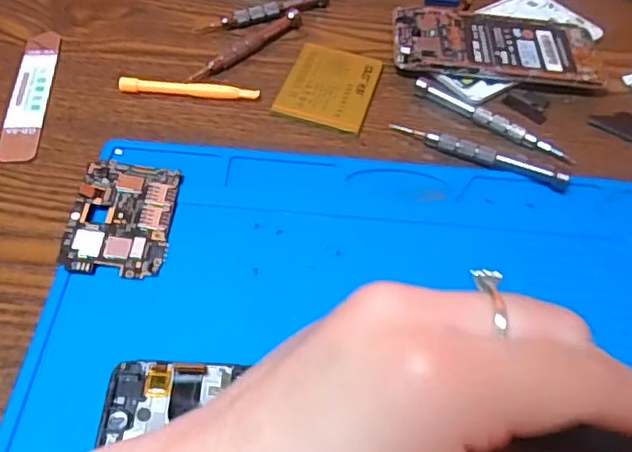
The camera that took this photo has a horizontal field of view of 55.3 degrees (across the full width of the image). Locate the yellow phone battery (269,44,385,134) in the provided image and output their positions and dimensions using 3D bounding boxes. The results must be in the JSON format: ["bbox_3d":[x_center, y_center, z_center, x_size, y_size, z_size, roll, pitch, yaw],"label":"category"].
[{"bbox_3d":[0.009,-0.089,0.382,0.055,0.006,0.071,16,52,7],"label":"yellow phone battery"}]

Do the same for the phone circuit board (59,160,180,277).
[{"bbox_3d":[-0.095,-0.005,0.298,0.047,0.004,0.065,6,54,-7],"label":"phone circuit board"}]

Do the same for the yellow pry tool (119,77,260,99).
[{"bbox_3d":[-0.077,-0.084,0.368,0.083,0.008,0.009,3,51,-3],"label":"yellow pry tool"}]

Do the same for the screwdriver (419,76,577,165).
[{"bbox_3d":[0.108,-0.066,0.370,0.103,0.008,0.013,31,55,18],"label":"screwdriver"}]

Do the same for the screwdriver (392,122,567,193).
[{"bbox_3d":[0.093,-0.043,0.348,0.103,0.010,0.012,22,53,11],"label":"screwdriver"}]

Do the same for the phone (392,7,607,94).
[{"bbox_3d":[0.124,-0.123,0.414,0.140,0.013,0.073,5,51,-2],"label":"phone"}]

